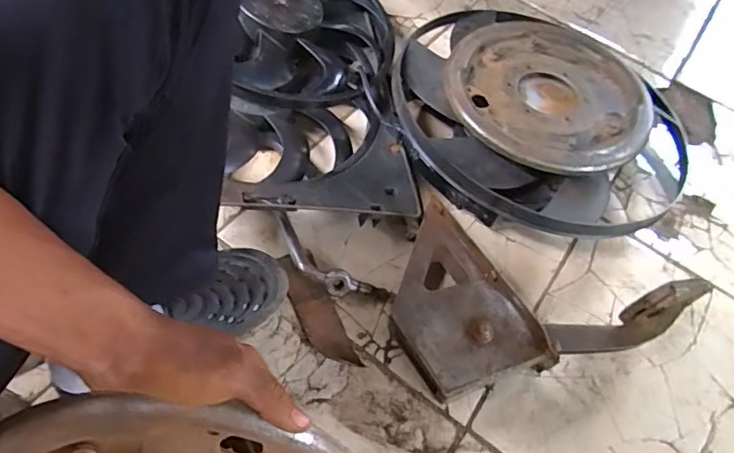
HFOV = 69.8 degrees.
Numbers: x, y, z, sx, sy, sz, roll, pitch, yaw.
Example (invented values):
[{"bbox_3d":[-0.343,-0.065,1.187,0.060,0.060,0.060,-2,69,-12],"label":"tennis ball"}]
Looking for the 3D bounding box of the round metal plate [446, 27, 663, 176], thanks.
[{"bbox_3d":[0.264,-0.194,0.753,0.274,0.038,0.276,4,58,-6],"label":"round metal plate"}]

